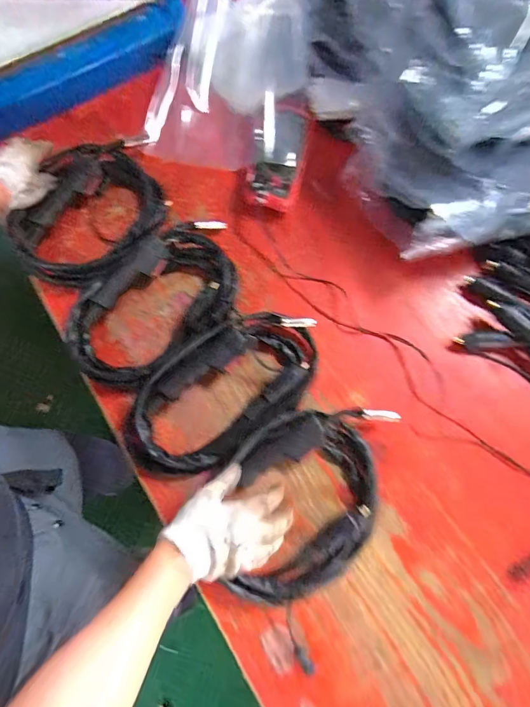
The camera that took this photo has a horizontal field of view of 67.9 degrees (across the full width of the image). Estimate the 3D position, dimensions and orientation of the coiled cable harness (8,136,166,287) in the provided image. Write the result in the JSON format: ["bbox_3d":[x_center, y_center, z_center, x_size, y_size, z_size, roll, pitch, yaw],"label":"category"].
[{"bbox_3d":[-0.311,-0.265,0.696,0.248,0.074,0.261,0,76,1],"label":"coiled cable harness"}]

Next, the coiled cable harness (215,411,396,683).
[{"bbox_3d":[0.054,0.223,0.601,0.228,0.052,0.354,32,79,8],"label":"coiled cable harness"}]

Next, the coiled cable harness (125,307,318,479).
[{"bbox_3d":[-0.068,0.060,0.640,0.341,0.061,0.187,-38,79,-8],"label":"coiled cable harness"}]

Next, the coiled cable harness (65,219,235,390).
[{"bbox_3d":[-0.183,-0.089,0.673,0.323,0.067,0.203,-39,79,-8],"label":"coiled cable harness"}]

